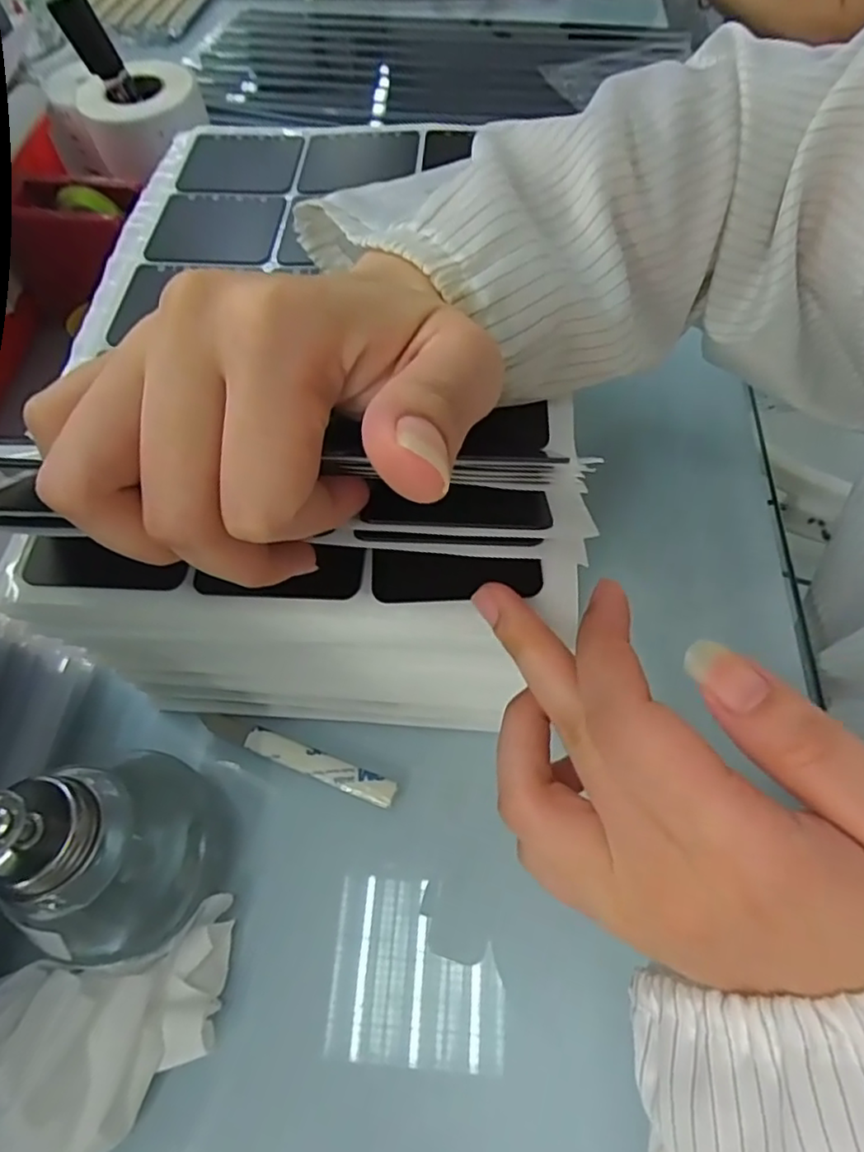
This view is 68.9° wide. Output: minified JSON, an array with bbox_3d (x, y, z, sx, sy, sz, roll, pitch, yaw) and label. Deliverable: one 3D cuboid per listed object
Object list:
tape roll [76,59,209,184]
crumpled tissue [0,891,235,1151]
[{"bbox_3d":[-0.210,-0.336,0.463,0.083,0.046,0.086,-1,59,1],"label":"tape roll"},{"bbox_3d":[-0.125,0.168,0.234,0.087,0.032,0.075,-9,59,-3],"label":"crumpled tissue"}]

